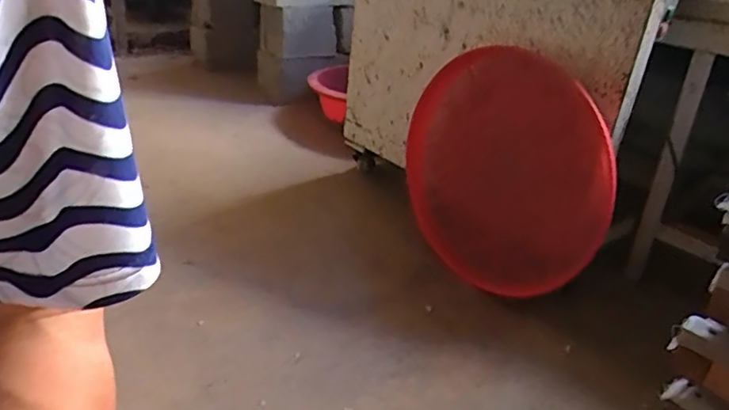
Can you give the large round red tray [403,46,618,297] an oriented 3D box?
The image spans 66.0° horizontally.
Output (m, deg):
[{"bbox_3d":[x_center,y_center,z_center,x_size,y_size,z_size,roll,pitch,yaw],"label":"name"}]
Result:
[{"bbox_3d":[0.284,-0.067,1.238,0.106,0.488,0.540,-15,33,-36],"label":"large round red tray"}]

